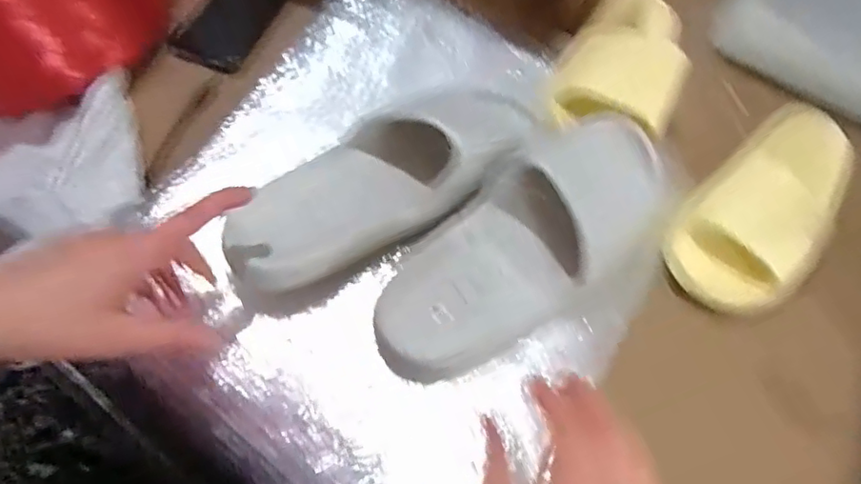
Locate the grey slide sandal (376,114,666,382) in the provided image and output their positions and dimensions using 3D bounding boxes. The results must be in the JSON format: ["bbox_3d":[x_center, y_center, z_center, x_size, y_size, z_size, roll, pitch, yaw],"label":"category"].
[{"bbox_3d":[0.083,-0.008,0.441,0.104,0.099,0.273,42,68,19],"label":"grey slide sandal"}]

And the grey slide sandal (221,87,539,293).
[{"bbox_3d":[-0.033,-0.055,0.450,0.263,0.059,0.098,-32,67,-16],"label":"grey slide sandal"}]

